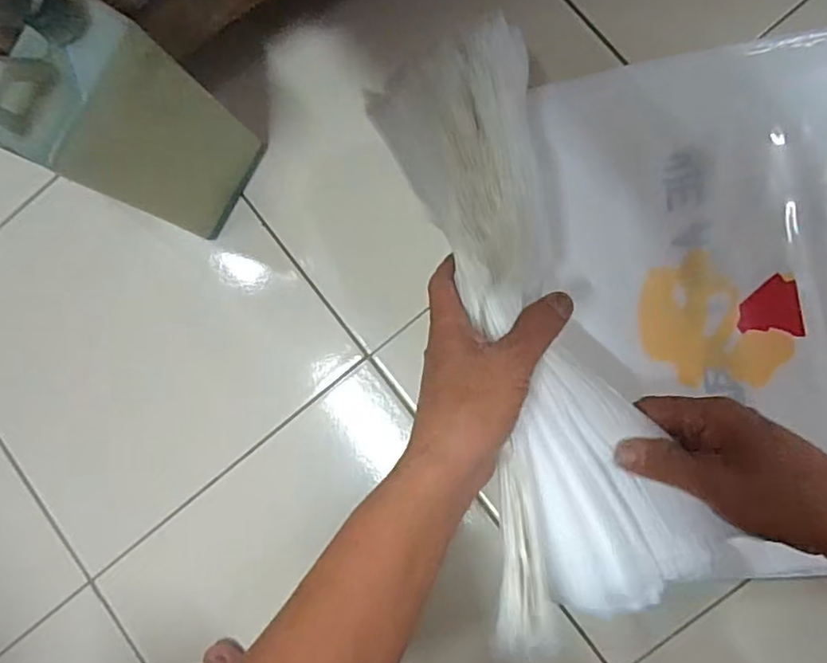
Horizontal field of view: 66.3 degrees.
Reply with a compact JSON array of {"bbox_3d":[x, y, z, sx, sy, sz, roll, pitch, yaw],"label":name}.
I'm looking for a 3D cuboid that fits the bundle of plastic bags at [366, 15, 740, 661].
[{"bbox_3d":[0.065,-0.007,0.374,0.133,0.037,0.349,-17,85,9],"label":"bundle of plastic bags"}]

